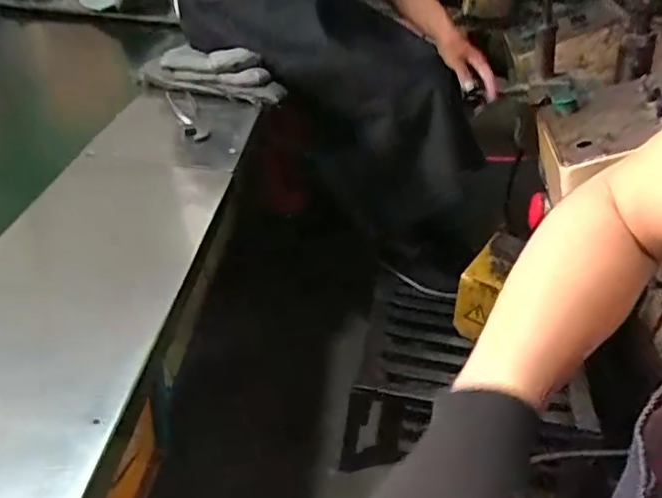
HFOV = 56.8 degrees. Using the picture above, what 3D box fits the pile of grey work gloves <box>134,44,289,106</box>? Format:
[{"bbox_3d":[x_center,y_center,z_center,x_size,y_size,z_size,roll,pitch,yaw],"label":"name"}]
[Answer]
[{"bbox_3d":[-0.219,-0.324,1.120,0.253,0.086,0.070,6,33,1],"label":"pile of grey work gloves"}]

